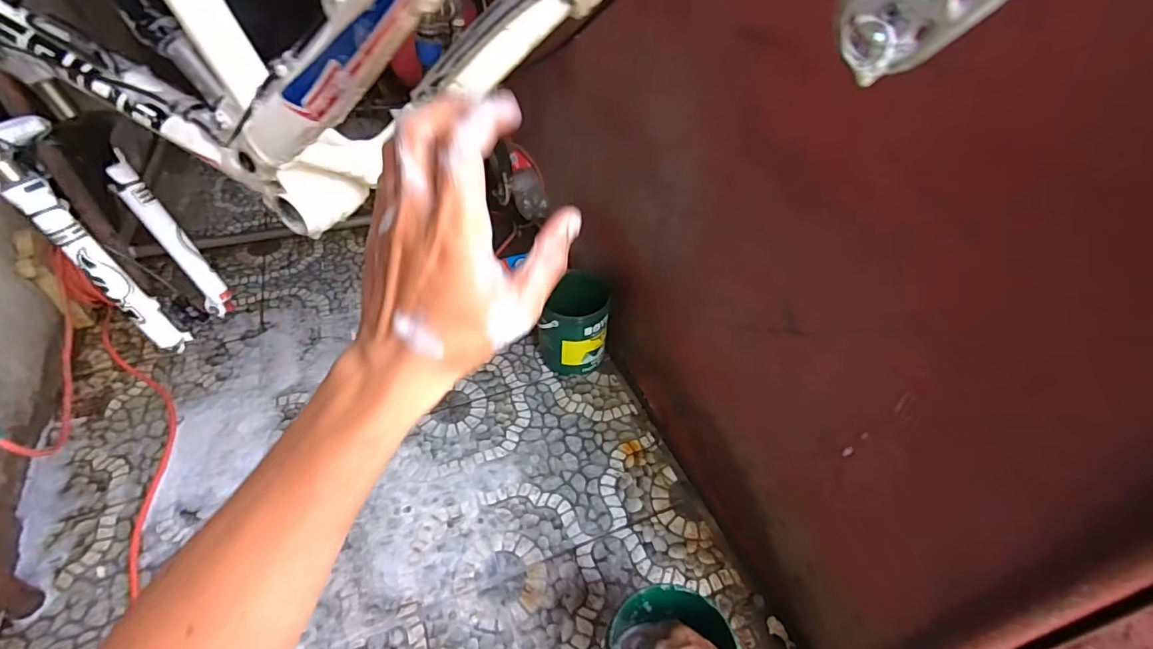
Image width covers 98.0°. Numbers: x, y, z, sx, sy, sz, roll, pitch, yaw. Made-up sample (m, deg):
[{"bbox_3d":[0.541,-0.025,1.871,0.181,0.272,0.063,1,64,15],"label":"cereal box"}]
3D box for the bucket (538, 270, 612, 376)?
[{"bbox_3d":[-0.003,0.001,1.227,0.160,0.201,0.168,1,44,-1],"label":"bucket"}]

